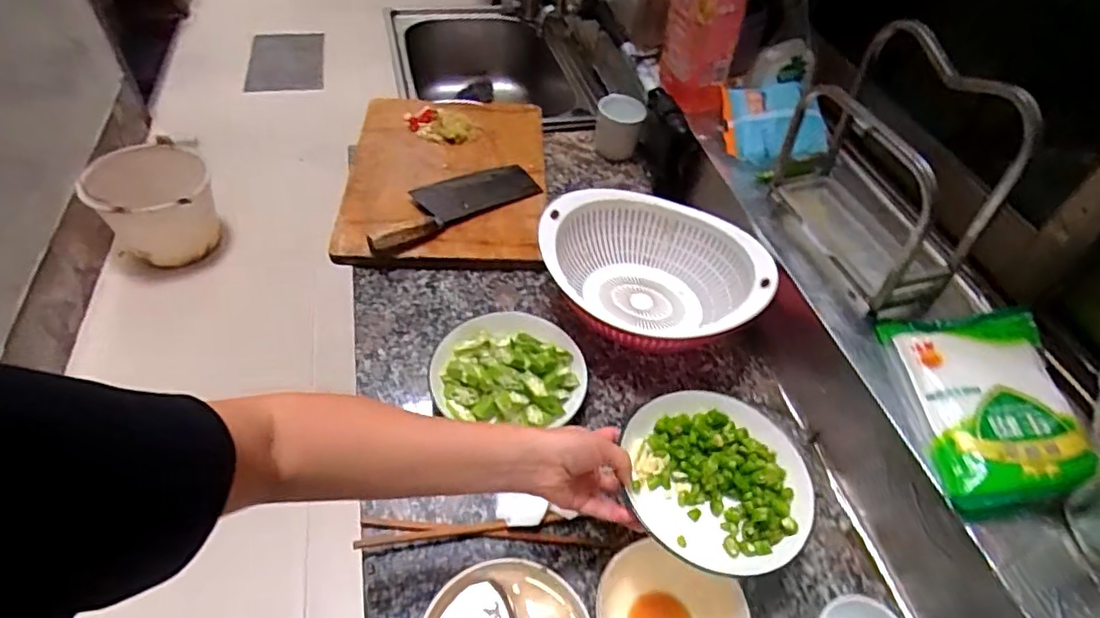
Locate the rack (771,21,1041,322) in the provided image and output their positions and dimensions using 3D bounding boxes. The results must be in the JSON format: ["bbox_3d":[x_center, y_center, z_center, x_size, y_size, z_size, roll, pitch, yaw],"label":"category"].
[{"bbox_3d":[0.348,-0.155,0.629,0.094,0.210,0.240,-10,53,-14],"label":"rack"}]

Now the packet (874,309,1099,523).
[{"bbox_3d":[0.414,0.083,0.564,0.128,0.046,0.207,4,50,-3],"label":"packet"}]

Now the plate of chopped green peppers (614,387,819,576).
[{"bbox_3d":[0.152,0.149,0.554,0.163,0.025,0.161,3,50,-4],"label":"plate of chopped green peppers"}]

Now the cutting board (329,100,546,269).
[{"bbox_3d":[-0.158,-0.211,0.946,0.300,0.032,0.387,1,51,-5],"label":"cutting board"}]

